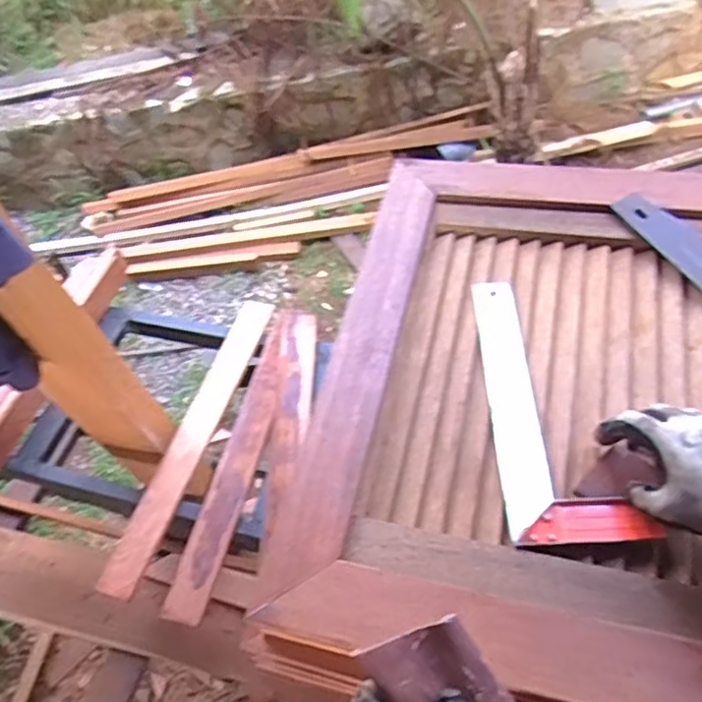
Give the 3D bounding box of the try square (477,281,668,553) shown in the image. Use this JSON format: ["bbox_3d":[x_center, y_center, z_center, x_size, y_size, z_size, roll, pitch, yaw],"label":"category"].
[{"bbox_3d":[0.182,0.050,0.626,0.108,0.031,0.304,-8,50,0],"label":"try square"}]

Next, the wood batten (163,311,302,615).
[{"bbox_3d":[-0.187,0.173,1.120,0.082,0.035,0.593,7,57,15],"label":"wood batten"}]

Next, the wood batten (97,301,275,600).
[{"bbox_3d":[-0.284,0.147,1.149,0.078,0.031,0.583,10,57,17],"label":"wood batten"}]

